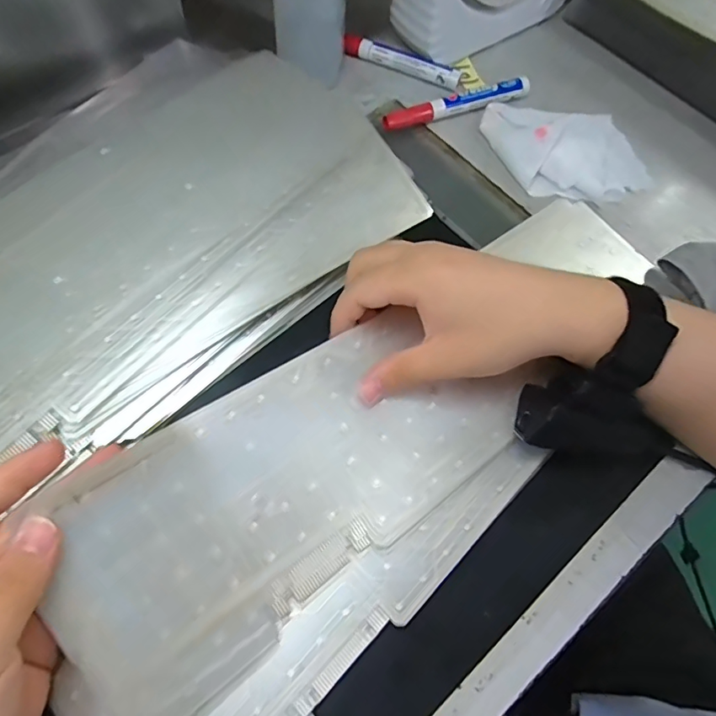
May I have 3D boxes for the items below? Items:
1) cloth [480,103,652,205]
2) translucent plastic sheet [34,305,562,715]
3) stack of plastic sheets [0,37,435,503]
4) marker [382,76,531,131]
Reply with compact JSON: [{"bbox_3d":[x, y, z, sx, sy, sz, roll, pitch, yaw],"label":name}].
[{"bbox_3d":[0.176,-0.182,0.407,0.111,0.020,0.117,-19,67,-12],"label":"cloth"},{"bbox_3d":[-0.027,0.061,0.264,0.259,0.018,0.117,-35,86,-22],"label":"translucent plastic sheet"},{"bbox_3d":[-0.167,-0.052,0.301,0.200,0.032,0.439,43,70,7],"label":"stack of plastic sheets"},{"bbox_3d":[0.087,-0.223,0.425,0.141,0.017,0.022,-22,67,-13],"label":"marker"}]

